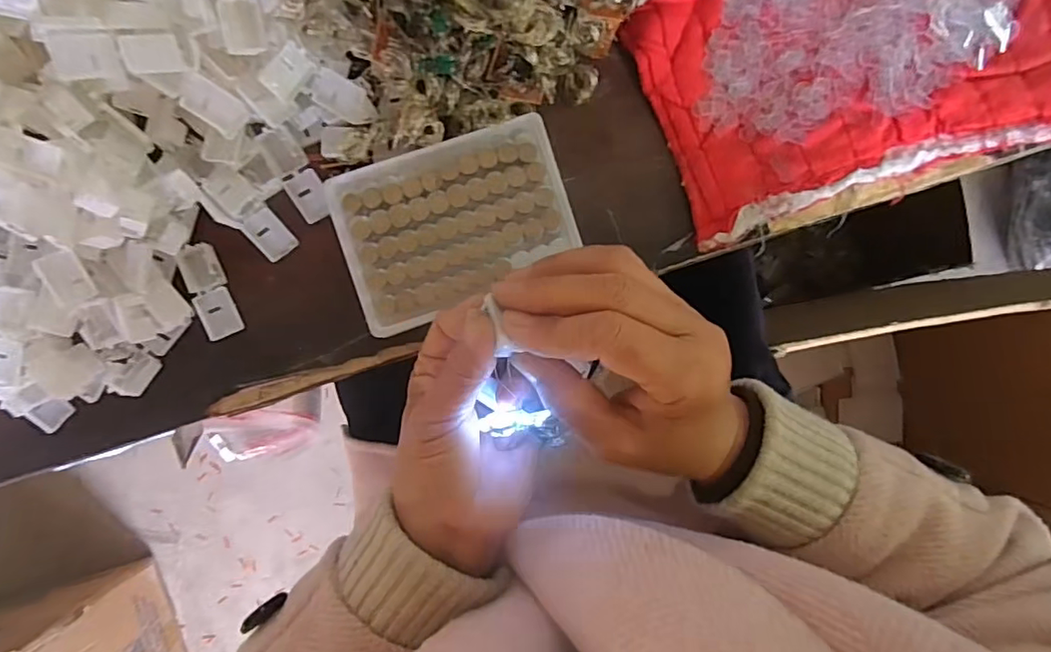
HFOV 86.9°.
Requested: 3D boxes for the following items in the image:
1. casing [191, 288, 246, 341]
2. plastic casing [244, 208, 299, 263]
[{"bbox_3d":[-0.179,-0.007,0.325,0.020,0.005,0.028,-23,92,0],"label":"casing"},{"bbox_3d":[-0.150,-0.053,0.326,0.019,0.010,0.027,-37,95,0],"label":"plastic casing"}]

